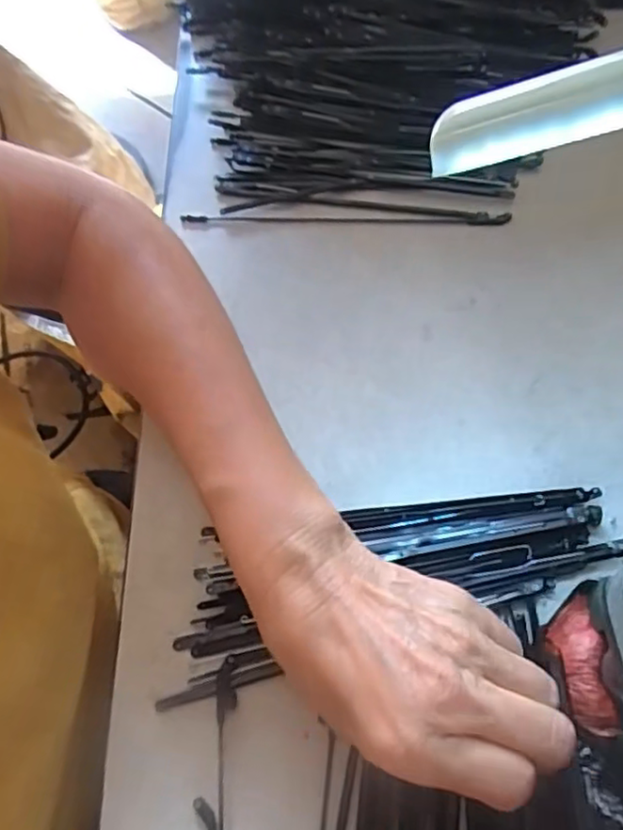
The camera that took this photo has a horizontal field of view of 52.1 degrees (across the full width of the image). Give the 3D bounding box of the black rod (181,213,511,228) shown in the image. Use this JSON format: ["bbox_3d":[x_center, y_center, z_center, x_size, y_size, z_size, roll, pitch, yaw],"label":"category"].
[{"bbox_3d":[0.022,-0.125,0.407,0.206,0.005,0.008,0,63,1],"label":"black rod"}]

